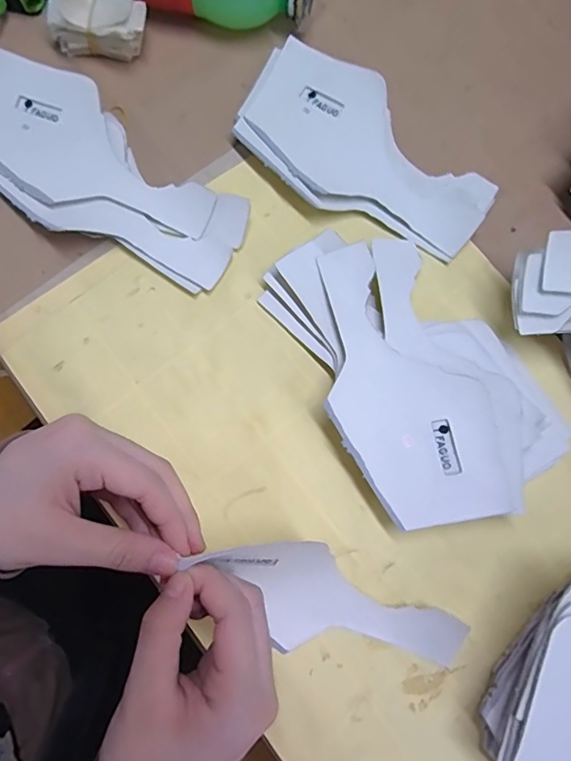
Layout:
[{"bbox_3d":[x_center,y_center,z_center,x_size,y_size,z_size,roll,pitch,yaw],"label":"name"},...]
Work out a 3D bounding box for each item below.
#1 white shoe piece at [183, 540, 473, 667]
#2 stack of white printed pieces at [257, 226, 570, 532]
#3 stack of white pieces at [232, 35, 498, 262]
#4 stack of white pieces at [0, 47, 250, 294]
[{"bbox_3d":[0.023,0.135,0.282,0.173,0.047,0.064,29,80,-15],"label":"white shoe piece"},{"bbox_3d":[0.080,-0.010,0.321,0.125,0.033,0.210,-33,82,-7],"label":"stack of white printed pieces"},{"bbox_3d":[0.059,-0.170,0.358,0.193,0.020,0.106,29,80,4],"label":"stack of white pieces"},{"bbox_3d":[-0.136,-0.145,0.347,0.221,0.025,0.098,37,81,5],"label":"stack of white pieces"}]

